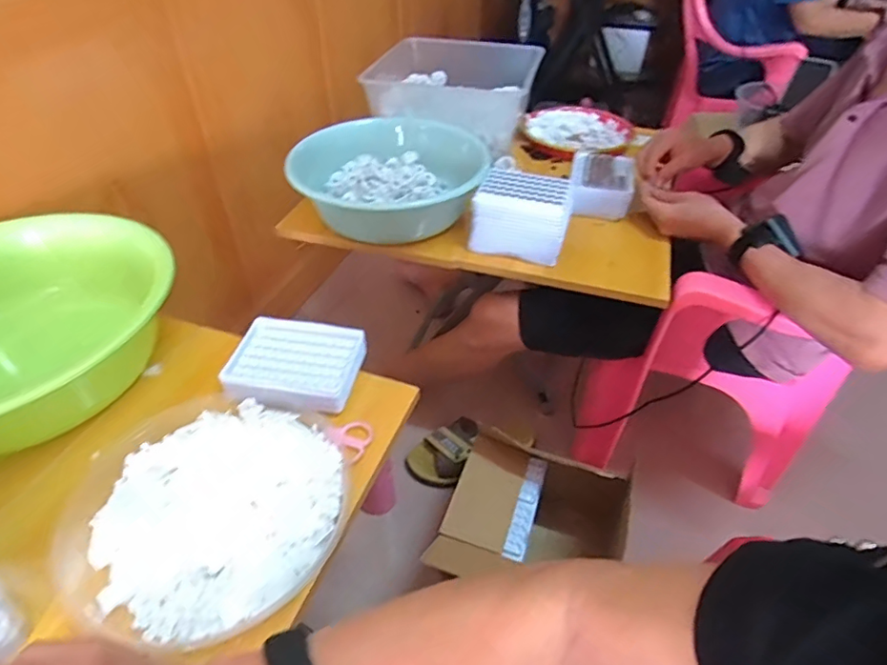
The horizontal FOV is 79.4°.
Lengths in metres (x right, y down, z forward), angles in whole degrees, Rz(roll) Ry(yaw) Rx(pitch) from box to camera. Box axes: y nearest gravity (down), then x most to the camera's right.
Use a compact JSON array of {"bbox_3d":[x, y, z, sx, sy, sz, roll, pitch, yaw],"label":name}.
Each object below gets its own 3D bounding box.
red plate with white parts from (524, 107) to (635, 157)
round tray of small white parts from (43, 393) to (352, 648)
[{"bbox_3d":[0.271,-0.399,1.070,0.219,0.036,0.191,-15,46,-17],"label":"red plate with white parts"},{"bbox_3d":[-0.216,0.149,0.475,0.250,0.035,0.212,11,44,10],"label":"round tray of small white parts"}]

